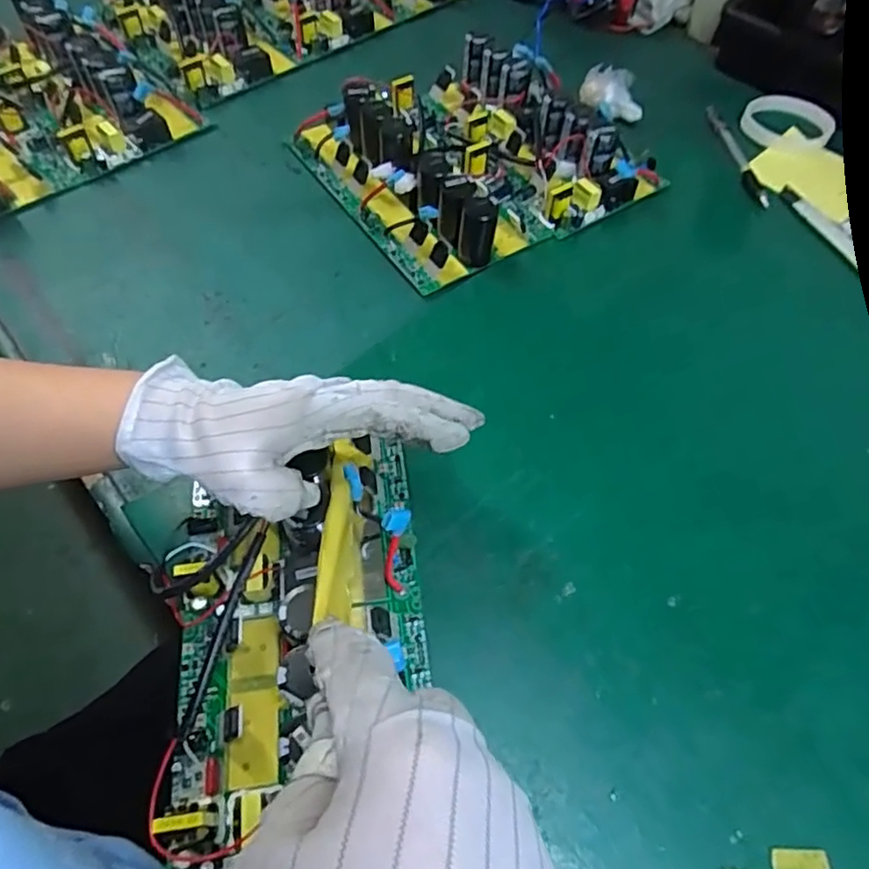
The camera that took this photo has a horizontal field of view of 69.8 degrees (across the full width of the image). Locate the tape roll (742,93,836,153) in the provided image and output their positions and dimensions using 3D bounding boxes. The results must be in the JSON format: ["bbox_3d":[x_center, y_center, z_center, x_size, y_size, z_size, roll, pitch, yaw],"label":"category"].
[{"bbox_3d":[0.366,-0.323,0.646,0.086,0.015,0.082,1,59,-2],"label":"tape roll"}]

